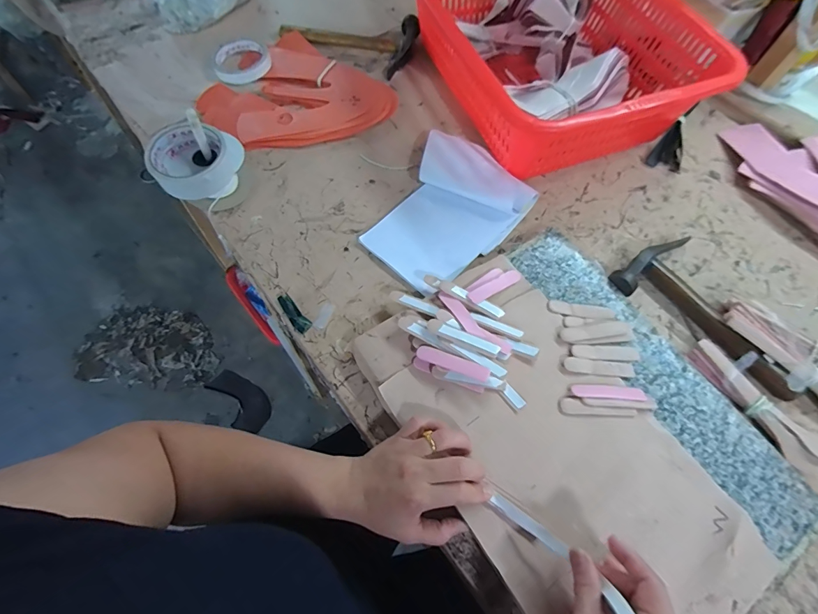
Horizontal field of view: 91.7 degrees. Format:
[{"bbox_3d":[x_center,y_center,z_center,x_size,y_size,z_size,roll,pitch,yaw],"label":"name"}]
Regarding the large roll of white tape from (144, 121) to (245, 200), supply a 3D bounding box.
[{"bbox_3d":[-0.255,-0.175,0.471,0.091,0.043,0.088,1,63,-2],"label":"large roll of white tape"}]

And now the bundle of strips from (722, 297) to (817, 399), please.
[{"bbox_3d":[0.424,0.053,0.433,0.157,0.022,0.068,38,68,15],"label":"bundle of strips"}]

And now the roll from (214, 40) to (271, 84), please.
[{"bbox_3d":[-0.266,-0.391,0.634,0.089,0.017,0.079,-19,66,-12],"label":"roll"}]

